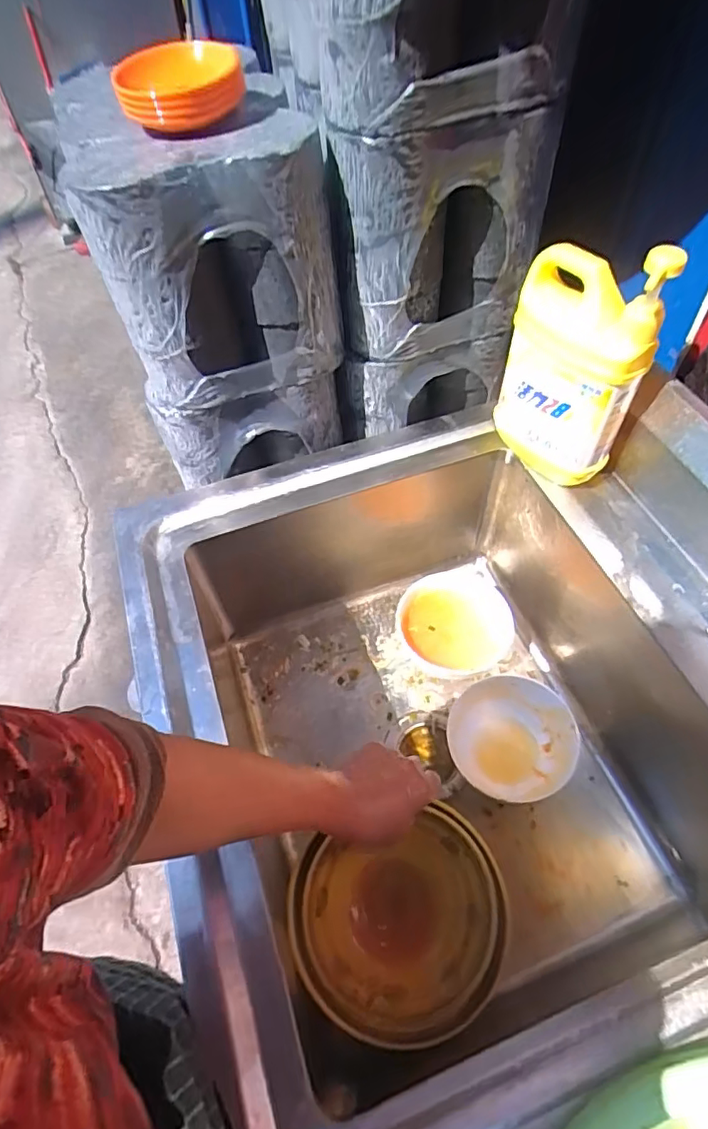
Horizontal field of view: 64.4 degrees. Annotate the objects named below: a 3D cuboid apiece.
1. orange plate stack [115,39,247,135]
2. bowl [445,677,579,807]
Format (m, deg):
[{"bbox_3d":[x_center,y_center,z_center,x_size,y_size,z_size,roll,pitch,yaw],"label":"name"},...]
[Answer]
[{"bbox_3d":[-0.162,-0.439,0.515,0.117,0.045,0.109,-12,54,-5],"label":"orange plate stack"},{"bbox_3d":[0.197,0.214,0.700,0.145,0.069,0.142,-2,53,2],"label":"bowl"}]

